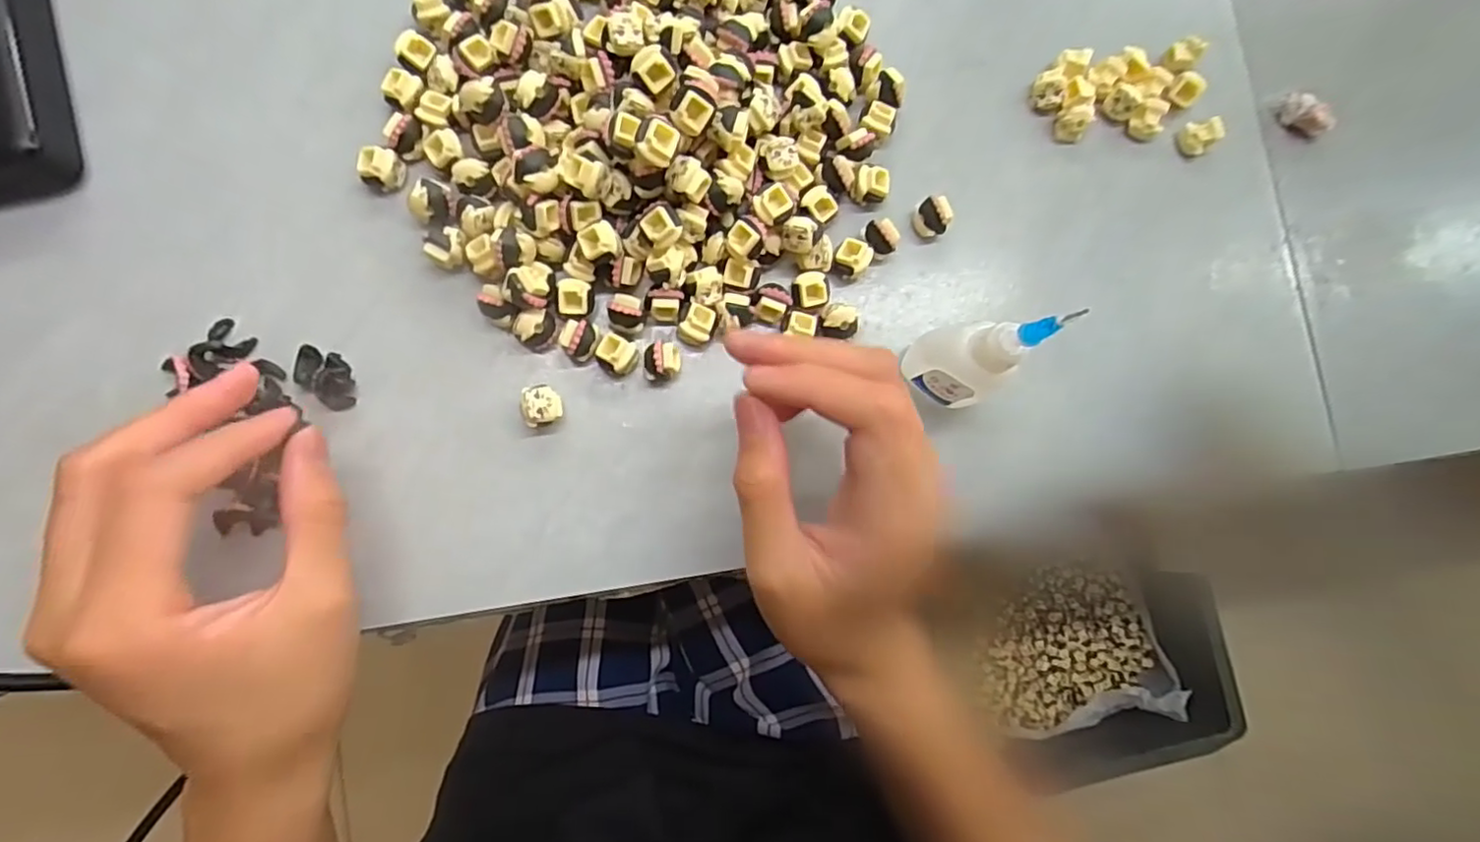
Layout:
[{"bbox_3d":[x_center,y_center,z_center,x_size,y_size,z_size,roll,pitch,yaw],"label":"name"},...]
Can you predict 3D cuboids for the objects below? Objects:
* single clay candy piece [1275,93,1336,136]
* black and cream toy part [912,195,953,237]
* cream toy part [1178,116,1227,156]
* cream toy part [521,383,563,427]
[{"bbox_3d":[0.277,-0.150,0.311,0.012,0.012,0.025,-37,89,-8],"label":"single clay candy piece"},{"bbox_3d":[0.085,-0.090,0.281,0.016,0.014,0.013,43,82,0],"label":"black and cream toy part"},{"bbox_3d":[0.219,-0.136,0.302,0.014,0.014,0.015,1,84,-6],"label":"cream toy part"},{"bbox_3d":[-0.078,-0.006,0.254,0.015,0.015,0.016,1,84,-6],"label":"cream toy part"}]

